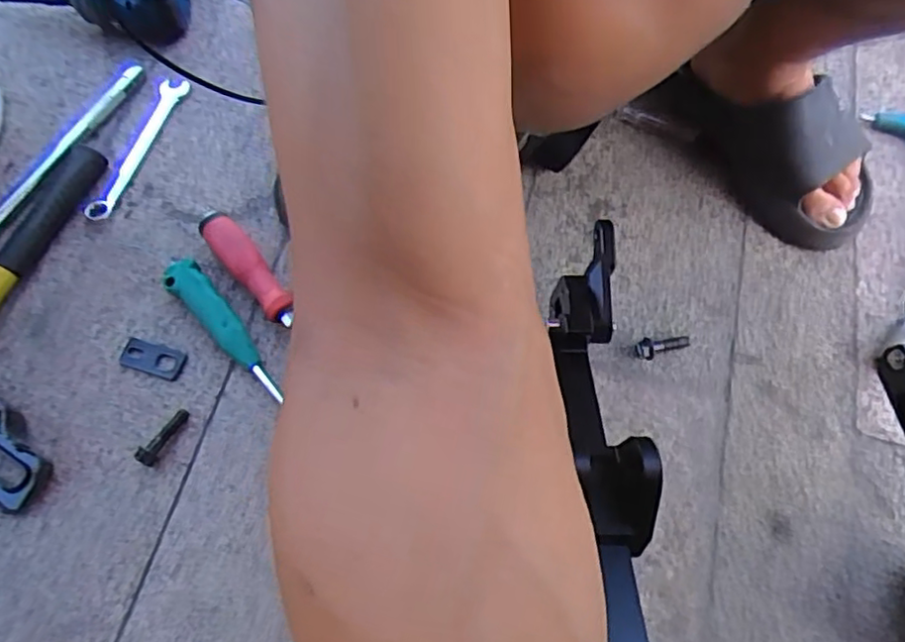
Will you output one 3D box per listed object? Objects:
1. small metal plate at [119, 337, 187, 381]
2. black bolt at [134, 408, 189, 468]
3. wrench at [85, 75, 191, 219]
[{"bbox_3d":[-0.251,0.031,0.529,0.052,0.005,0.026,14,67,5],"label":"small metal plate"},{"bbox_3d":[-0.228,0.091,0.499,0.015,0.011,0.050,28,69,11],"label":"black bolt"},{"bbox_3d":[-0.301,-0.164,0.607,0.024,0.014,0.165,16,67,7],"label":"wrench"}]

